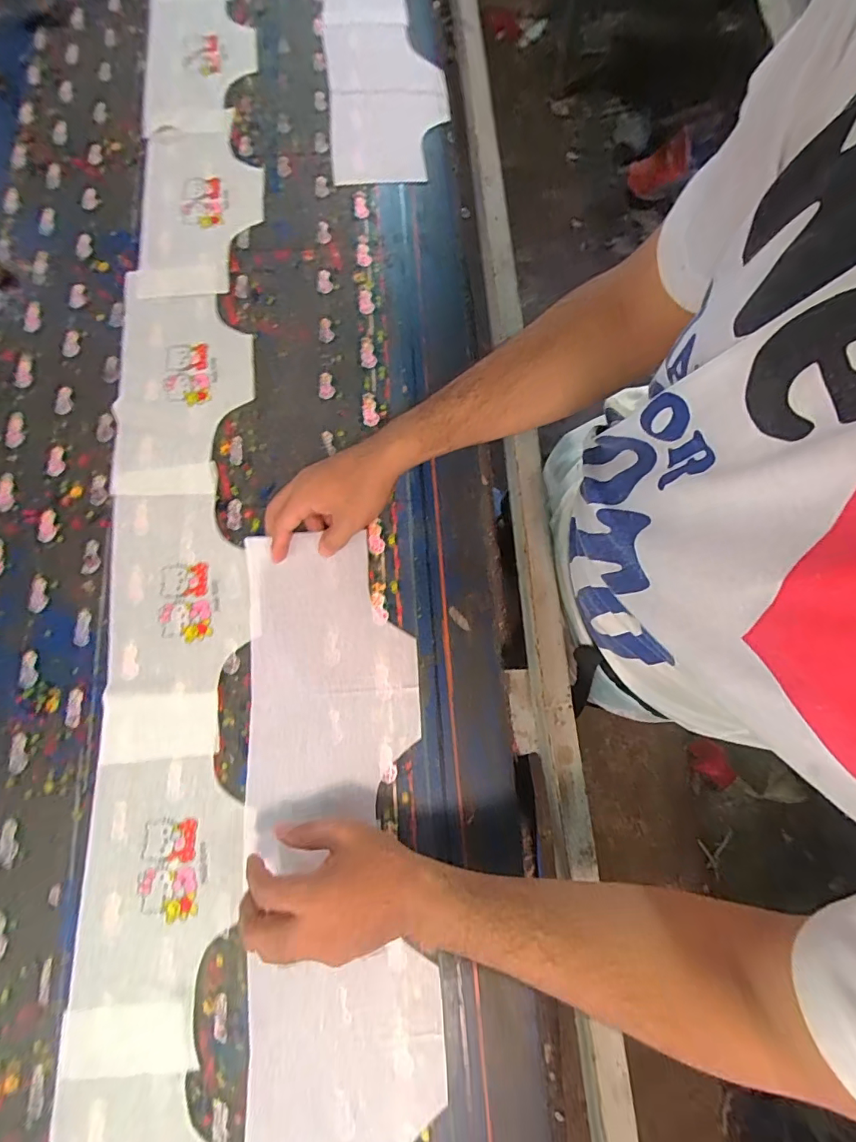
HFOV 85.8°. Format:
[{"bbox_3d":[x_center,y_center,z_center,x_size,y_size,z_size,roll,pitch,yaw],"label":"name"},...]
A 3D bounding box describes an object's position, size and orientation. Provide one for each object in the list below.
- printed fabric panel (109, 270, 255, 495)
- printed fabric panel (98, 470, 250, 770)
[{"bbox_3d":[-0.286,-0.216,0.535,0.158,0.009,0.261,-3,77,0],"label":"printed fabric panel"},{"bbox_3d":[-0.259,0.029,0.478,0.142,0.006,0.299,-7,76,-2],"label":"printed fabric panel"}]

